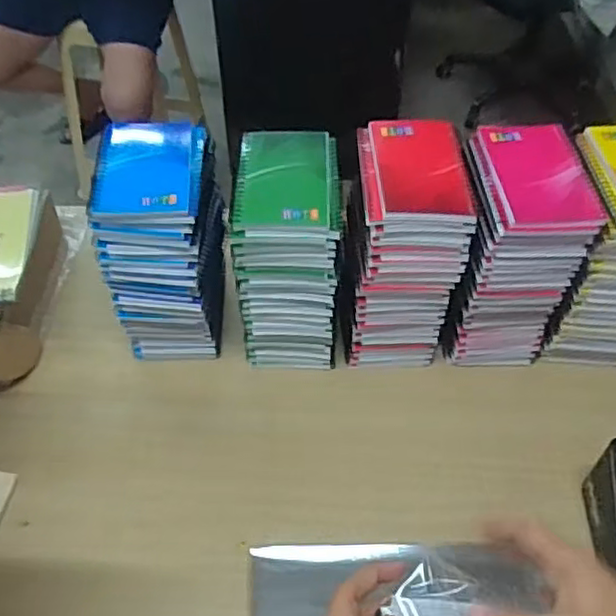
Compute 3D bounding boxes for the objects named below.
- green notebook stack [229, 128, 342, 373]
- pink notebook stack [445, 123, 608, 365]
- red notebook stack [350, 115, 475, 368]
[{"bbox_3d":[-0.020,-0.048,0.663,0.093,0.212,0.130,-3,49,-3],"label":"green notebook stack"},{"bbox_3d":[0.203,-0.051,0.679,0.103,0.228,0.133,-1,49,-1],"label":"pink notebook stack"},{"bbox_3d":[0.092,-0.053,0.664,0.096,0.223,0.134,-2,49,-2],"label":"red notebook stack"}]

